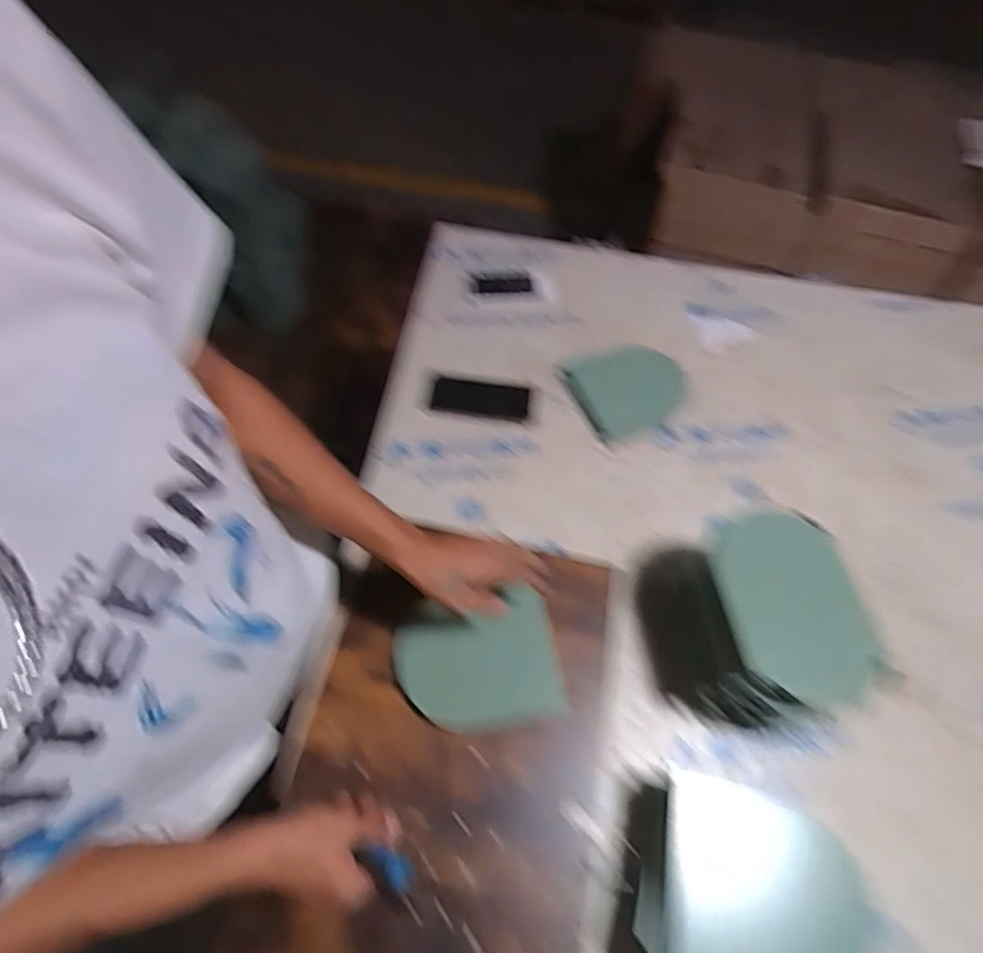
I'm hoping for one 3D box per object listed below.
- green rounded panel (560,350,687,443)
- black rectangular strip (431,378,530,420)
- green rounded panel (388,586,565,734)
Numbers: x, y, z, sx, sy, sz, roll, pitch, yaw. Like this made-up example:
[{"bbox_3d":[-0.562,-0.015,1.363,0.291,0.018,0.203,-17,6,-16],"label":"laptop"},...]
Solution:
[{"bbox_3d":[0.225,-0.142,0.893,0.177,0.013,0.149,-18,62,-15],"label":"green rounded panel"},{"bbox_3d":[-0.016,-0.119,0.859,0.143,0.008,0.058,8,59,0],"label":"black rectangular strip"},{"bbox_3d":[-0.014,0.215,0.630,0.175,0.019,0.131,-10,60,-10],"label":"green rounded panel"}]

